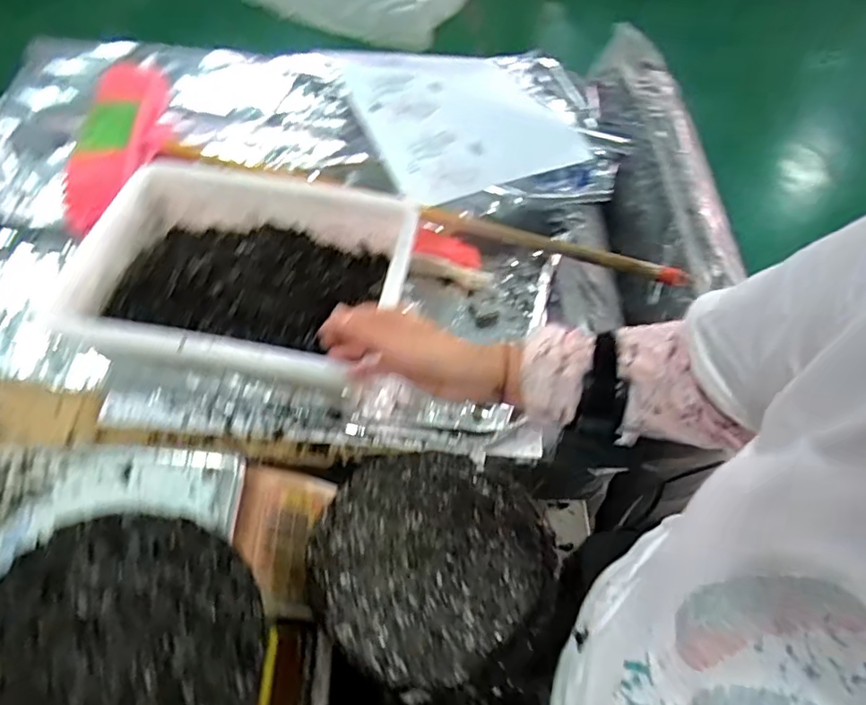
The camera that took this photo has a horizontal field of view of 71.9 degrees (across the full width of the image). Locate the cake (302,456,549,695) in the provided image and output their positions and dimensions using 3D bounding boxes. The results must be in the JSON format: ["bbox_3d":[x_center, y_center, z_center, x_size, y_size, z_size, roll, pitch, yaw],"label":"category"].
[{"bbox_3d":[-0.006,0.184,0.550,0.205,0.022,0.192,2,57,-3],"label":"cake"}]

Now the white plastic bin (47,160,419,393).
[{"bbox_3d":[-0.221,-0.088,0.724,0.360,0.112,0.282,9,57,1],"label":"white plastic bin"}]

